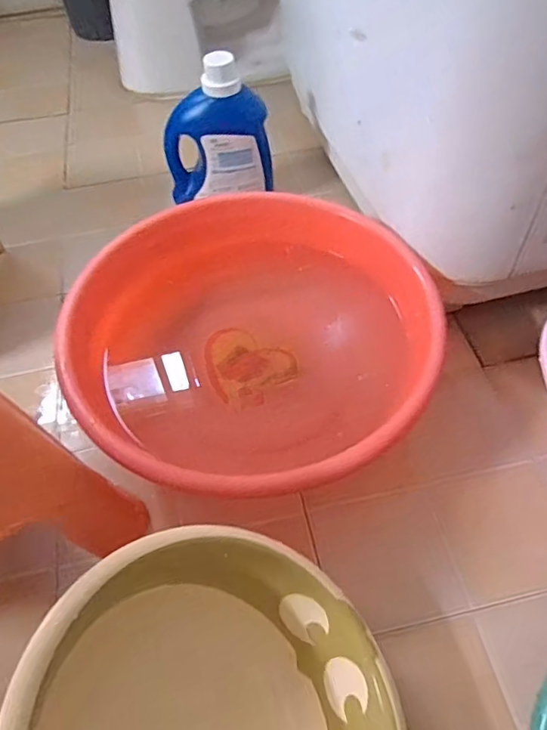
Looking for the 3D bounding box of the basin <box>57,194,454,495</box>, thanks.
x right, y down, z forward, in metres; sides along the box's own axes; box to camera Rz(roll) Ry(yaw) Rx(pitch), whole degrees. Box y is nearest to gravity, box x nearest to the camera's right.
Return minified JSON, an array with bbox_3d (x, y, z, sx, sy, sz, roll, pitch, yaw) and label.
[{"bbox_3d":[-0.022,-0.015,0.715,0.450,0.187,0.398,-36,59,-21],"label":"basin"}]

